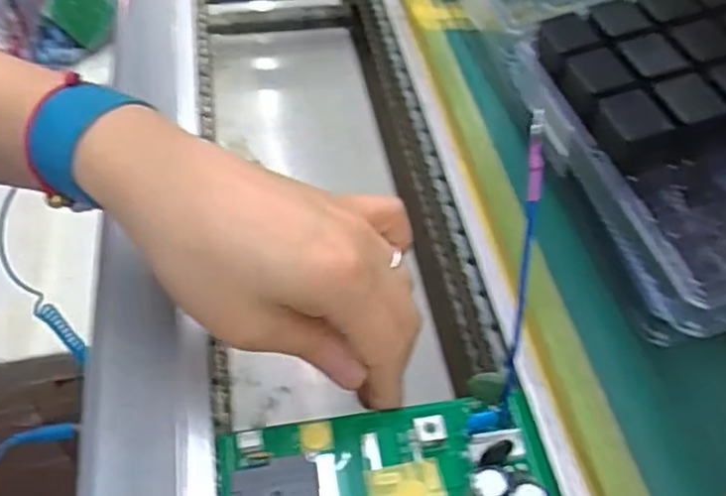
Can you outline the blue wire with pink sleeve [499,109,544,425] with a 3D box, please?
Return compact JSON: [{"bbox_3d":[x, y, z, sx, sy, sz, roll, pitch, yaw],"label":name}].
[{"bbox_3d":[0.059,0.011,0.262,0.006,0.122,0.016,5,14,3],"label":"blue wire with pink sleeve"}]

